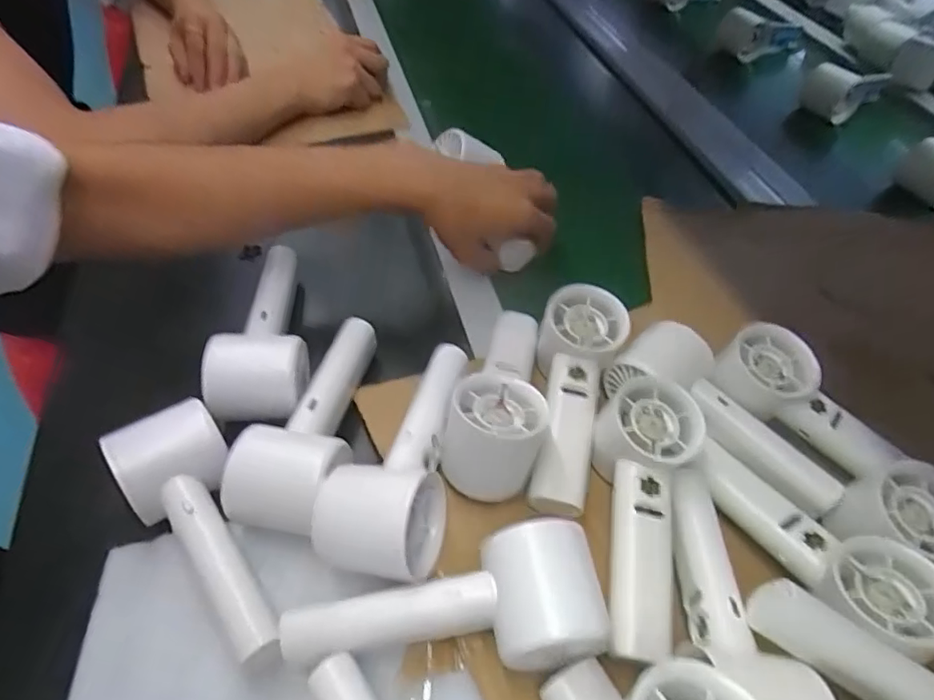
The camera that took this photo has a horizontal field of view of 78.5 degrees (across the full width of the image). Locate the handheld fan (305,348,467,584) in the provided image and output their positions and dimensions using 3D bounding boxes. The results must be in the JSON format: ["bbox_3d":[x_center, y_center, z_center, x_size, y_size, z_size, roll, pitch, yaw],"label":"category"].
[{"bbox_3d":[-0.043,0.066,0.337,0.072,0.054,0.131,10,50,4],"label":"handheld fan"}]

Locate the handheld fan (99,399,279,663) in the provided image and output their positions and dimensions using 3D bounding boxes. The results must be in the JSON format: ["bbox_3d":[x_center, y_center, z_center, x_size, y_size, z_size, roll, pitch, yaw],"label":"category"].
[{"bbox_3d":[-0.140,0.100,0.313,0.054,0.047,0.144,-29,58,-26],"label":"handheld fan"}]

